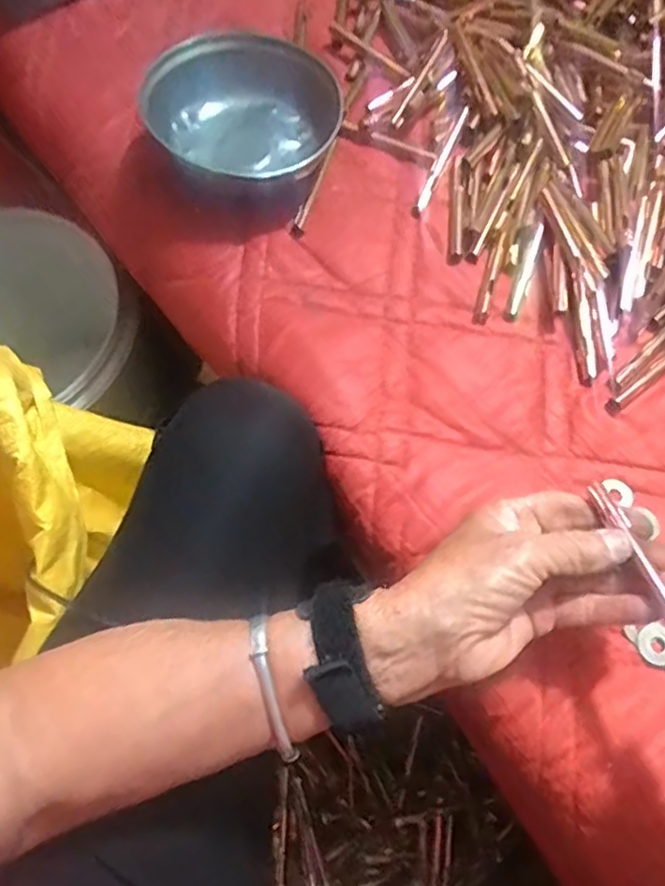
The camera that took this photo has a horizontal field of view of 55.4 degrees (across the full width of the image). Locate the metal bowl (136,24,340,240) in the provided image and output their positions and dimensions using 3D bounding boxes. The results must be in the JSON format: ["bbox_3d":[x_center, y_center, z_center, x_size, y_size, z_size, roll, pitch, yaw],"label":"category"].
[{"bbox_3d":[-0.059,-0.237,0.476,0.141,0.053,0.152,-30,71,-10],"label":"metal bowl"}]

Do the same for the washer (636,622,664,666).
[{"bbox_3d":[0.187,0.116,0.363,0.021,0.004,0.022,0,69,1],"label":"washer"}]

